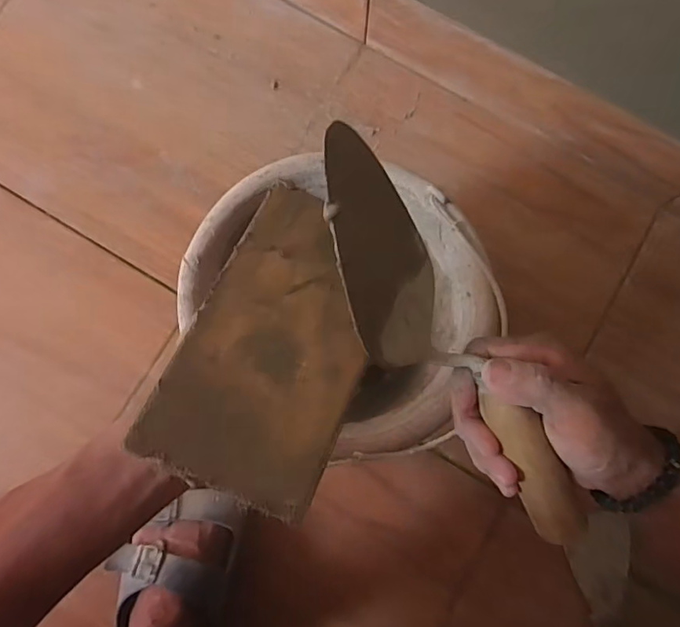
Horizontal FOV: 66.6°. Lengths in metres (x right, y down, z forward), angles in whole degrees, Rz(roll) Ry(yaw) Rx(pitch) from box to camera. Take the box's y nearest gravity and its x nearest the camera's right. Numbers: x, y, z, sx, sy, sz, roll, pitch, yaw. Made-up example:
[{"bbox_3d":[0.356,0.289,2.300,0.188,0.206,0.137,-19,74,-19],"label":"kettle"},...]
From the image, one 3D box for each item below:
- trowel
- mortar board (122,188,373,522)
[{"bbox_3d":[0.060,0.026,0.296,0.065,0.055,0.268,-37,102,-6],"label":"trowel"},{"bbox_3d":[-0.026,0.007,0.256,0.081,0.009,0.162,25,57,-7],"label":"mortar board"}]

